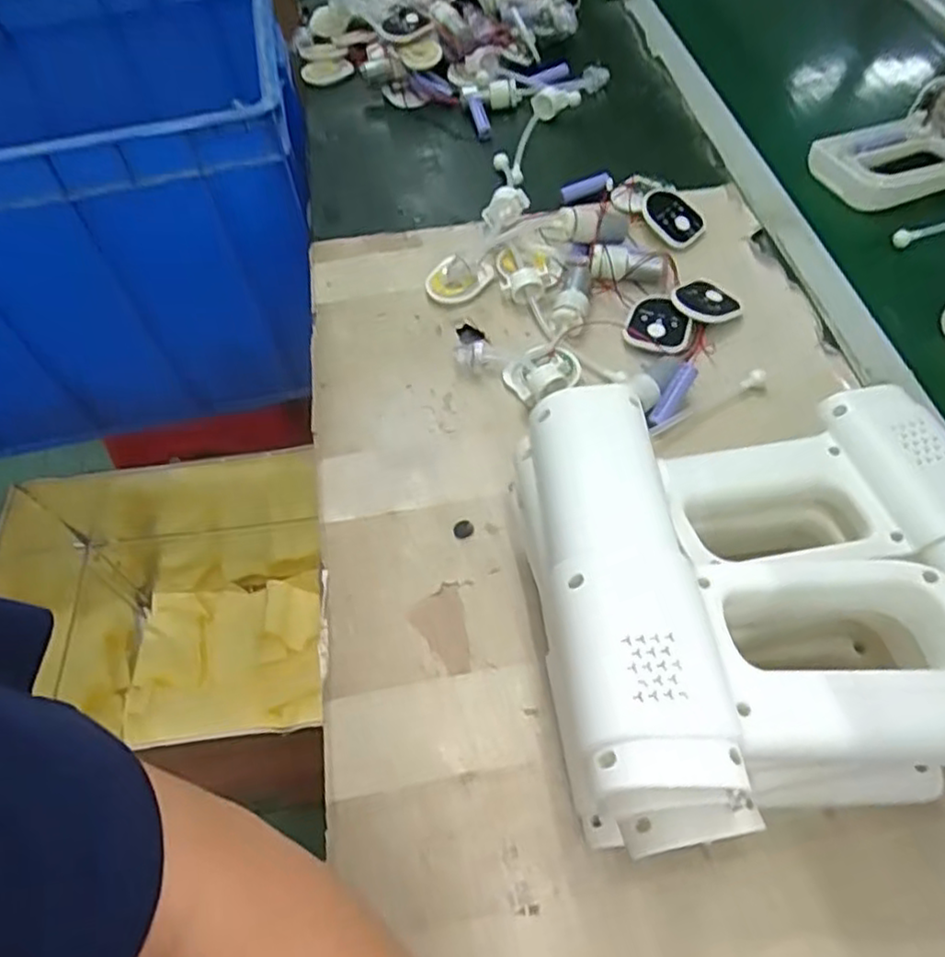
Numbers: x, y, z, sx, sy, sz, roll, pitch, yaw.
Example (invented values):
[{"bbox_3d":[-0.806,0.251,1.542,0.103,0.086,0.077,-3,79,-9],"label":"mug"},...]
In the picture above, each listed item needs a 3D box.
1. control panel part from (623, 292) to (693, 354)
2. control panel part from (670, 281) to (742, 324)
[{"bbox_3d":[0.149,-0.122,0.544,0.050,0.007,0.055,-2,58,3],"label":"control panel part"},{"bbox_3d":[0.188,-0.143,0.555,0.052,0.008,0.041,27,63,20],"label":"control panel part"}]

